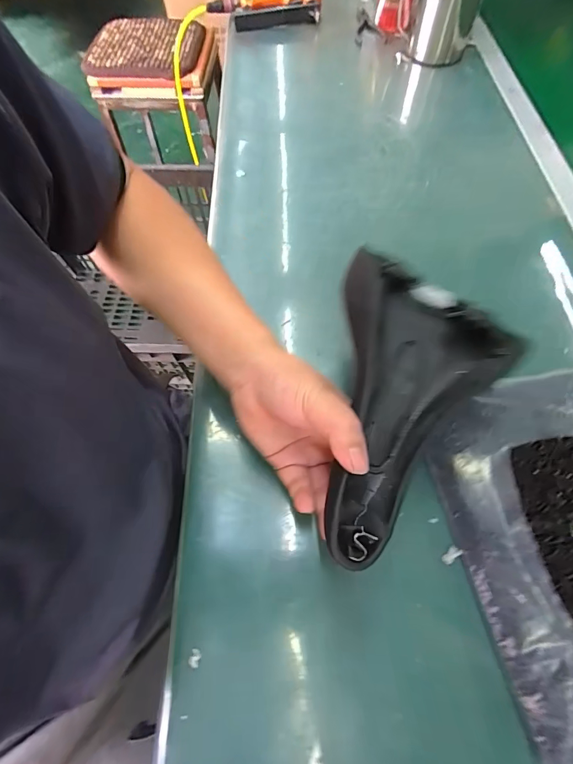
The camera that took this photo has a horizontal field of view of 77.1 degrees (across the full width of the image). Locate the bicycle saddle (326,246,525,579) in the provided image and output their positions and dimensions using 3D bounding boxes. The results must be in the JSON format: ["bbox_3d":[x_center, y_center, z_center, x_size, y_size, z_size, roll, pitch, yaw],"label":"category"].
[{"bbox_3d":[0.086,0.007,0.267,0.134,0.068,0.243,21,64,11],"label":"bicycle saddle"}]

